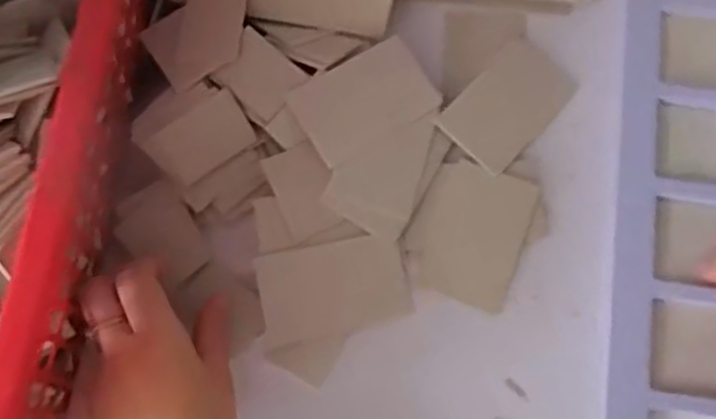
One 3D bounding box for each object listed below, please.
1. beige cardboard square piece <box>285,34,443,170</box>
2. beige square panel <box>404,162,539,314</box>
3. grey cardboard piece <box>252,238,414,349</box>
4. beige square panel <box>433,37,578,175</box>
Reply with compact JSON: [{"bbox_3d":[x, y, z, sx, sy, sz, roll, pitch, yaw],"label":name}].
[{"bbox_3d":[0.005,-0.069,0.476,0.089,0.005,0.052,-32,93,-19],"label":"beige cardboard square piece"},{"bbox_3d":[0.070,0.013,0.474,0.068,0.010,0.084,20,76,7],"label":"beige square panel"},{"bbox_3d":[-0.014,0.048,0.462,0.089,0.004,0.056,-11,95,-9],"label":"grey cardboard piece"},{"bbox_3d":[0.099,-0.071,0.497,0.055,0.010,0.092,41,79,12],"label":"beige square panel"}]

